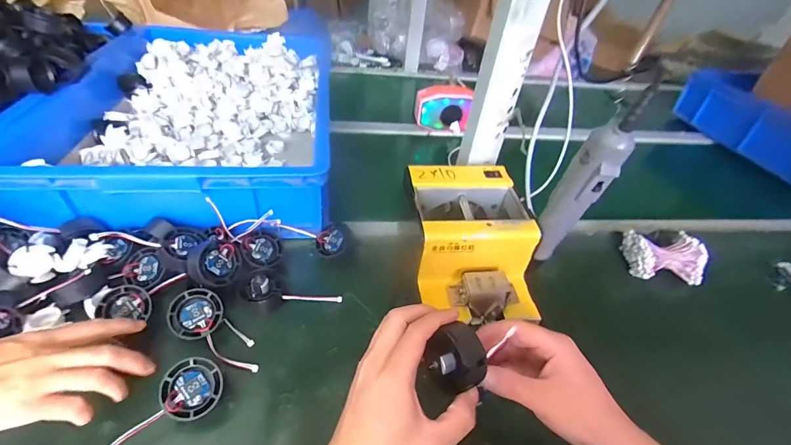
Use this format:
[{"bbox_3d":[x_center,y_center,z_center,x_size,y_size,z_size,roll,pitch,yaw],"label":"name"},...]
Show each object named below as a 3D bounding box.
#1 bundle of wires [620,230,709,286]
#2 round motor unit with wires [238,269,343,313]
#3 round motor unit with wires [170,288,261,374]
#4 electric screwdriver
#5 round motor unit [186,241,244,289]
[{"bbox_3d":[0.392,0.048,0.545,0.090,0.049,0.071,3,41,-5],"label":"bundle of wires"},{"bbox_3d":[-0.129,0.089,0.461,0.119,0.031,0.042,13,40,-12],"label":"round motor unit with wires"},{"bbox_3d":[-0.193,0.119,0.398,0.112,0.039,0.052,29,46,23],"label":"round motor unit with wires"},{"bbox_3d":[0.167,-0.018,0.353,0.040,0.158,0.030,27,45,21],"label":"electric screwdriver"},{"bbox_3d":[-0.210,0.049,0.437,0.019,0.052,0.053,-5,14,37],"label":"round motor unit"}]

